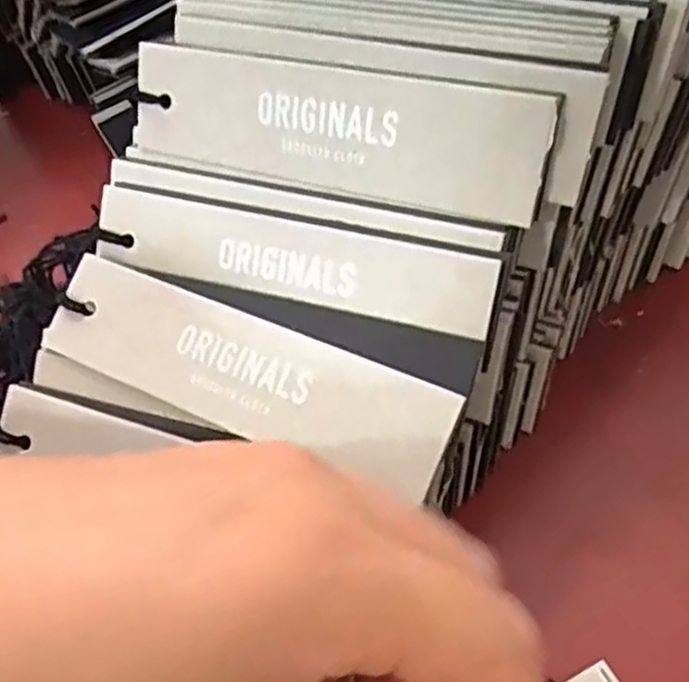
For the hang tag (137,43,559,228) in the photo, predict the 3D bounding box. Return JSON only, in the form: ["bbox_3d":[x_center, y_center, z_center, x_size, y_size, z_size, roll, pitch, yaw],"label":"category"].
[{"bbox_3d":[-0.007,-0.059,0.202,0.124,0.031,0.004,16,23,22],"label":"hang tag"}]

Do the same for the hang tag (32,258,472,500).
[{"bbox_3d":[-0.030,0.008,0.203,0.124,0.004,0.033,20,81,21],"label":"hang tag"}]

